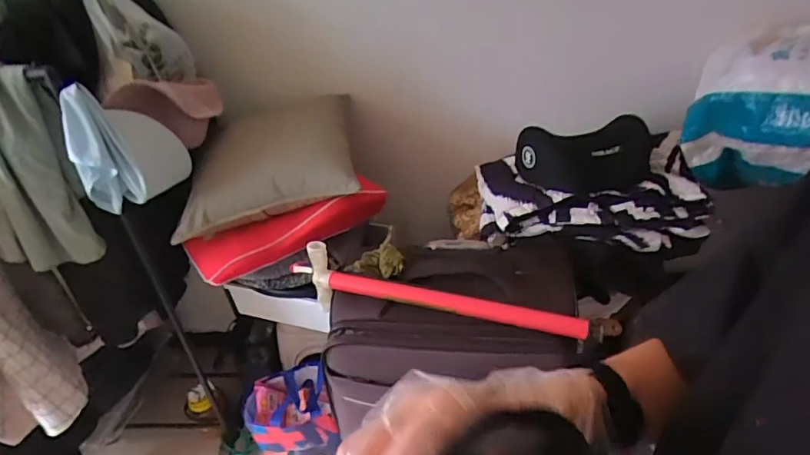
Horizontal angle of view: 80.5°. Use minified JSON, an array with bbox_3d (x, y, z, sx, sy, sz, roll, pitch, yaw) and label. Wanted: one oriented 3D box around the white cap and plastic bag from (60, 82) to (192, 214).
[{"bbox_3d":[-0.513,-0.152,0.889,0.085,0.225,0.178,17,41,30],"label":"white cap and plastic bag"}]

